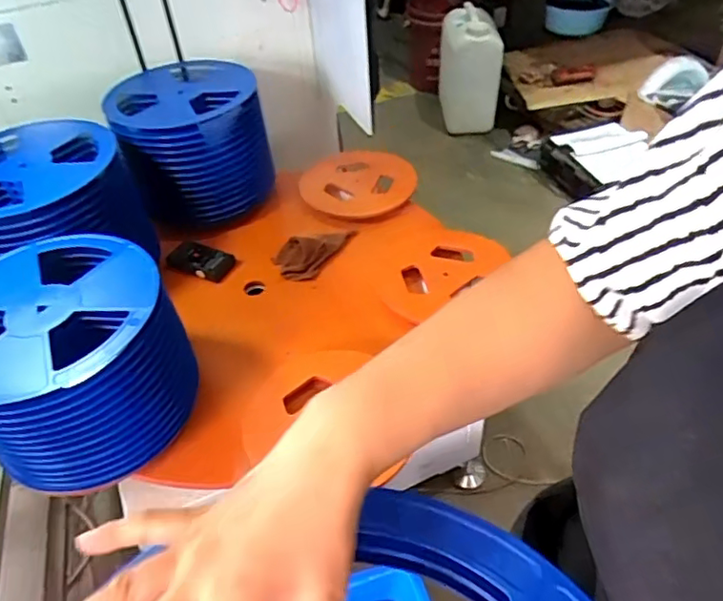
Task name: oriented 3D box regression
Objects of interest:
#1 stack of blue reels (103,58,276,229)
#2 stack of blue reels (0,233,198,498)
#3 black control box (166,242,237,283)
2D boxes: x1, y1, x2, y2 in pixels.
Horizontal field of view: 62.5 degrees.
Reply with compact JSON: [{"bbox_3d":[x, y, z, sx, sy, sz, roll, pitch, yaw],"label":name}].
[{"bbox_3d":[-0.390,-0.365,1.375,0.314,0.250,0.307,-22,47,-17],"label":"stack of blue reels"},{"bbox_3d":[-0.438,0.093,0.915,0.314,0.229,0.280,-29,50,-23],"label":"stack of blue reels"},{"bbox_3d":[-0.344,-0.084,1.257,0.147,0.021,0.066,15,48,19],"label":"black control box"}]

